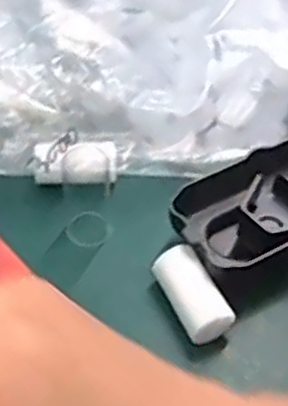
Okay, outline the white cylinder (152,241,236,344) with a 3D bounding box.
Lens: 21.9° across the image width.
[{"bbox_3d":[0.021,0.042,0.331,0.020,0.023,0.043,-22,56,-19],"label":"white cylinder"}]

